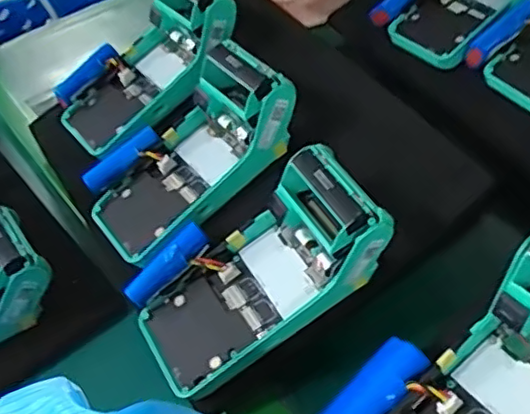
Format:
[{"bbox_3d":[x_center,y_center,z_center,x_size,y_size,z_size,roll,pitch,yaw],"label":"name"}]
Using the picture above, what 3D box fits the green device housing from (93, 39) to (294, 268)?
[{"bbox_3d":[-0.053,-0.037,0.471,0.169,0.059,0.098,-46,53,7],"label":"green device housing"}]

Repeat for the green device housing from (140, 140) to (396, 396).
[{"bbox_3d":[0.000,0.047,0.408,0.172,0.063,0.079,-42,49,13],"label":"green device housing"}]

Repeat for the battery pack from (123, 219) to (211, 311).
[{"bbox_3d":[-0.065,0.040,0.424,0.065,0.015,0.017,-45,55,-3],"label":"battery pack"}]

